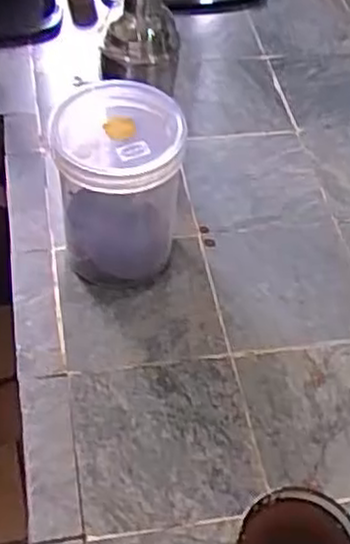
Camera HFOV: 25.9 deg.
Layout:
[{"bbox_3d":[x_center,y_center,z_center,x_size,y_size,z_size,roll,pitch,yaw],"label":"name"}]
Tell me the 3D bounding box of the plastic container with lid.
[{"bbox_3d":[-0.051,-0.079,0.716,0.109,0.170,0.114,1,50,-4],"label":"plastic container with lid"}]

